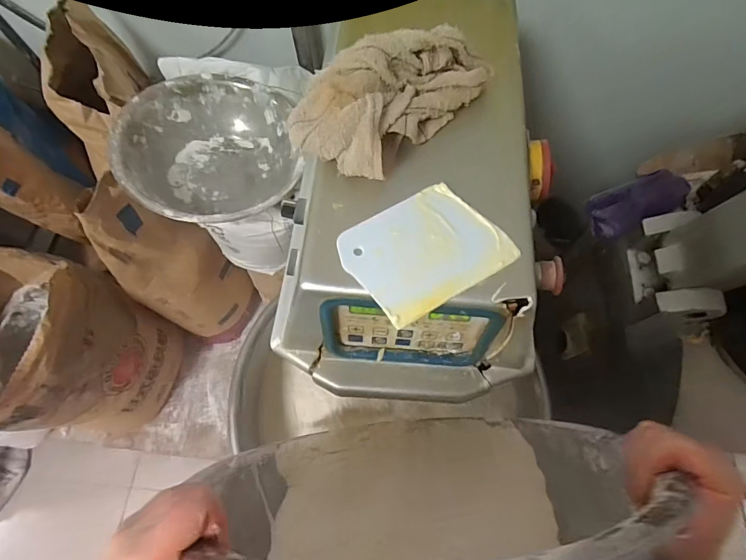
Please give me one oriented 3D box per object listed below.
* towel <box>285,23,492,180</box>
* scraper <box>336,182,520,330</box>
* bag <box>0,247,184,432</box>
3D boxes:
[{"bbox_3d":[0.010,-0.188,0.401,0.125,0.066,0.194,40,74,17],"label":"towel"},{"bbox_3d":[0.046,-0.028,0.365,0.130,0.004,0.099,-30,72,-9],"label":"scraper"},{"bbox_3d":[-0.669,0.179,0.928,0.282,0.556,0.301,-3,67,1],"label":"bag"}]

